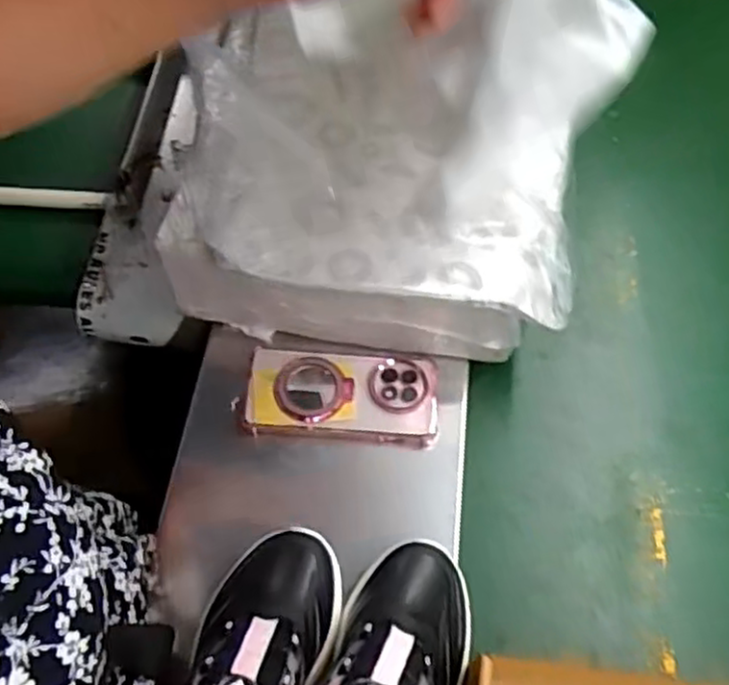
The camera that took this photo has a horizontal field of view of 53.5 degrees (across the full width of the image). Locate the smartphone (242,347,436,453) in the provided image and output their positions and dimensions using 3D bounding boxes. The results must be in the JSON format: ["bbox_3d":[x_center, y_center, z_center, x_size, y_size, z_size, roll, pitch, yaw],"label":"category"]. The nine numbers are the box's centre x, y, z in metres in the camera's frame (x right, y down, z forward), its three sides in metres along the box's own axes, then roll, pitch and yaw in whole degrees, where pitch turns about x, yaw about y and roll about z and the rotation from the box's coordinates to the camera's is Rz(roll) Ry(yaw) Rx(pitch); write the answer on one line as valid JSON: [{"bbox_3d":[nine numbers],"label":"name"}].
[{"bbox_3d":[-0.019,0.046,0.621,0.162,0.016,0.079,4,59,0],"label":"smartphone"}]

